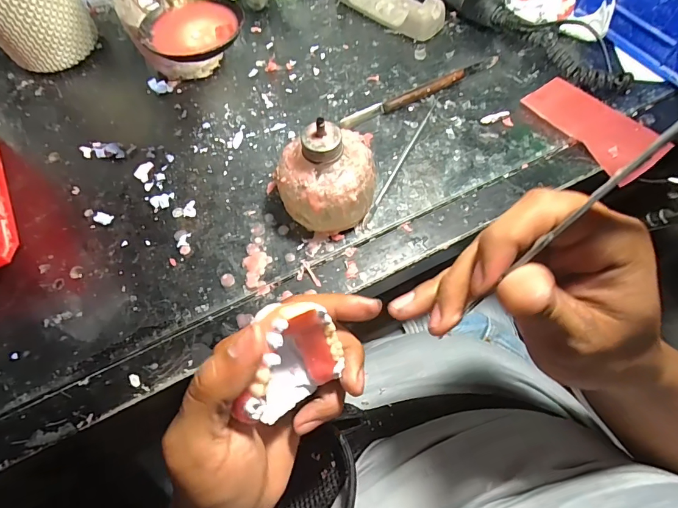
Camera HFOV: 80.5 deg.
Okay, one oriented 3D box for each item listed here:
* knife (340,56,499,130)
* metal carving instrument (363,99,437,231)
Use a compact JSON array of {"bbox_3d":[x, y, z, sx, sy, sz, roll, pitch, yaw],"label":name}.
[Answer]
[{"bbox_3d":[0.080,-0.157,0.386,0.171,0.012,0.014,-25,67,-10],"label":"knife"},{"bbox_3d":[0.056,-0.085,0.353,0.005,0.004,0.155,25,68,12],"label":"metal carving instrument"}]

